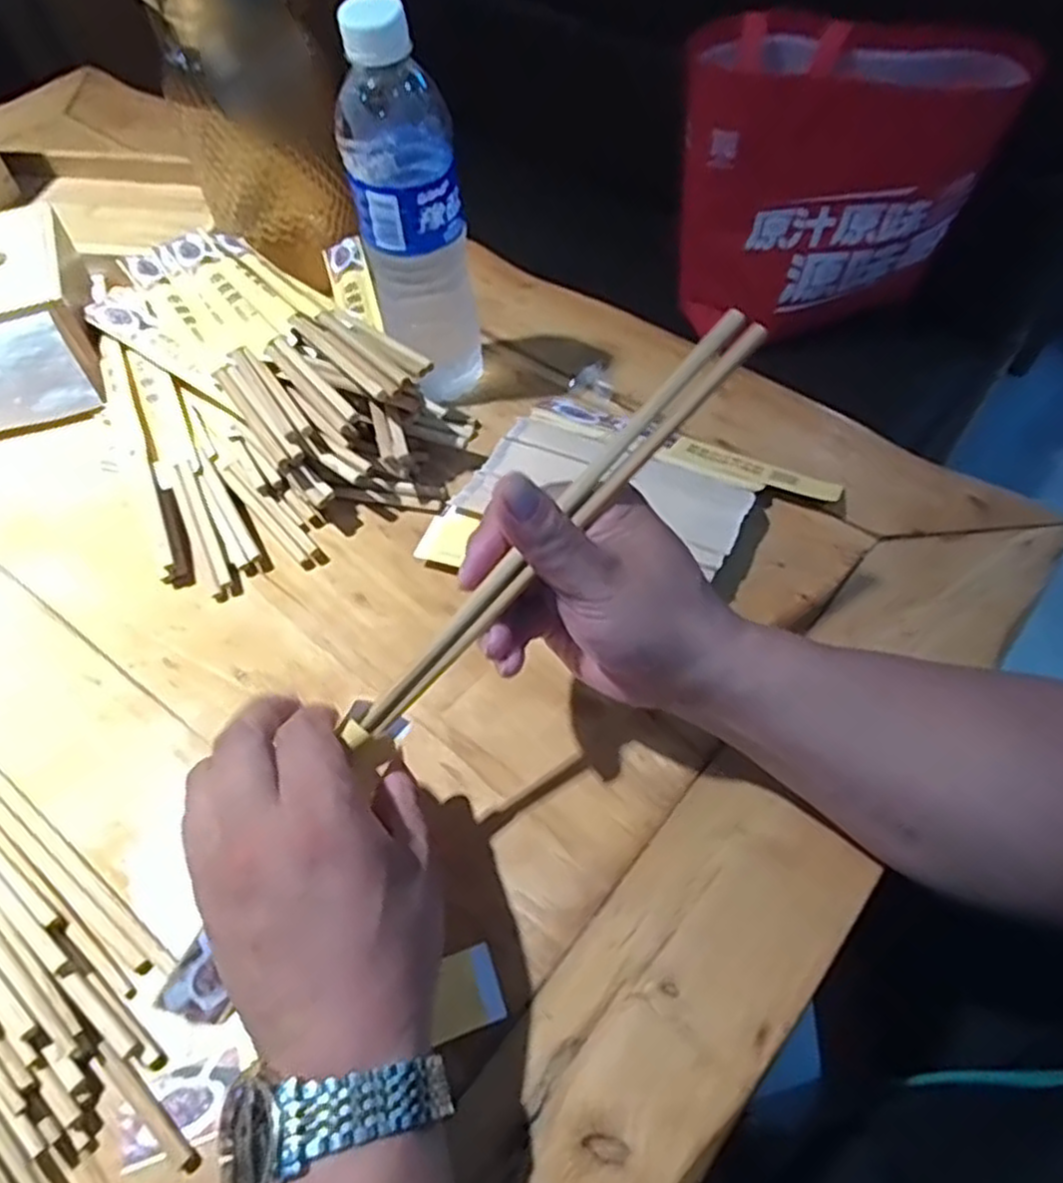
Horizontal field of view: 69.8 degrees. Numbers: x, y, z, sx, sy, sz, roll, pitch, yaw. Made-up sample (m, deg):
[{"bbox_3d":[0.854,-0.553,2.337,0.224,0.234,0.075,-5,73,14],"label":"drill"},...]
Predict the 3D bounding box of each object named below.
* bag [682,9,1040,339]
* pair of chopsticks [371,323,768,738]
[{"bbox_3d":[0.341,-0.497,0.895,0.314,0.282,0.205,7,57,7],"label":"bag"},{"bbox_3d":[0.014,-0.025,0.305,0.216,0.014,0.010,-46,62,1],"label":"pair of chopsticks"}]

